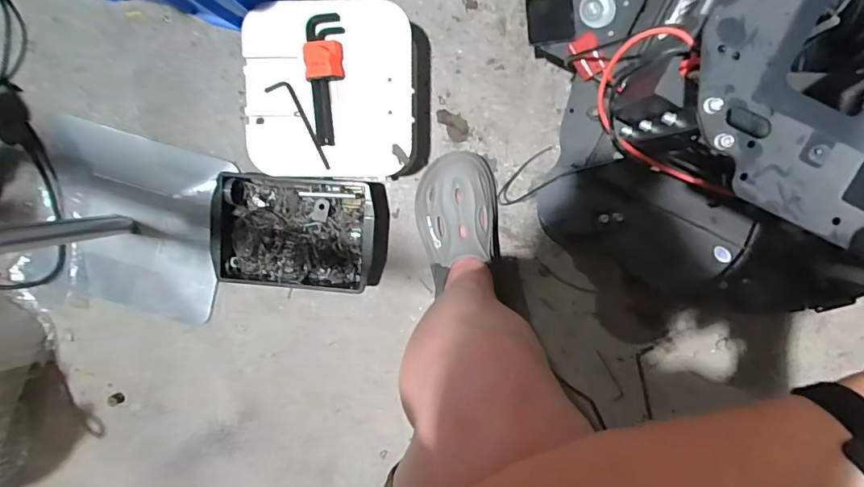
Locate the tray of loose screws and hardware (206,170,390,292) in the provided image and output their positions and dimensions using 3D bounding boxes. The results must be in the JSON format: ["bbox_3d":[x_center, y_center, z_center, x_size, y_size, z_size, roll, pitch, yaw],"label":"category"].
[{"bbox_3d":[-0.213,-0.019,0.805,0.267,0.080,0.180,5,98,4],"label":"tray of loose screws and hardware"}]

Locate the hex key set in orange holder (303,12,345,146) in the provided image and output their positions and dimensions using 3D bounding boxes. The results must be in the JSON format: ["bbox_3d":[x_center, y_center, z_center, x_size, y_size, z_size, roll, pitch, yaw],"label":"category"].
[{"bbox_3d":[-0.150,-0.229,0.686,0.051,0.025,0.175,0,97,5],"label":"hex key set in orange holder"}]

